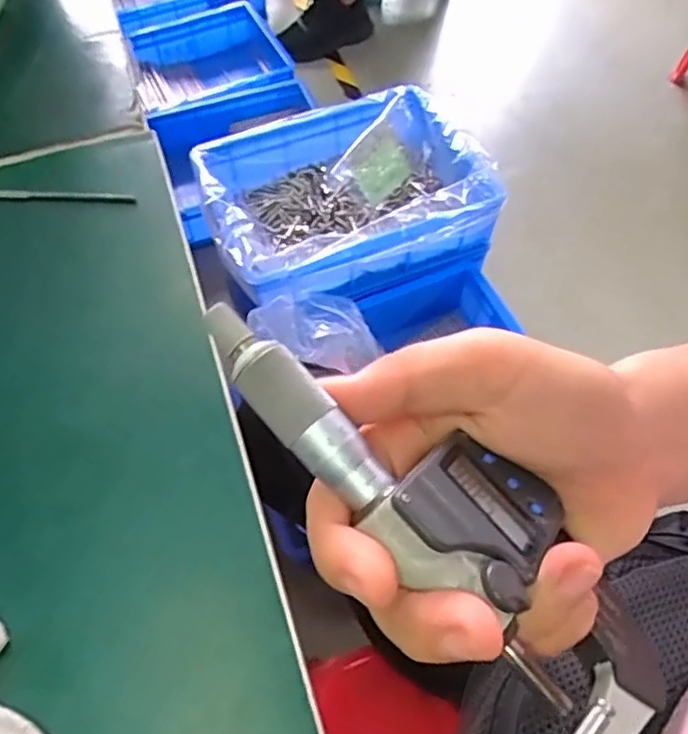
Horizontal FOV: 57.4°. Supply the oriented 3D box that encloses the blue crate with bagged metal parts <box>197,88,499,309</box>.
[{"bbox_3d":[-0.006,-0.268,1.007,0.414,0.124,0.306,-21,61,-11],"label":"blue crate with bagged metal parts"}]

